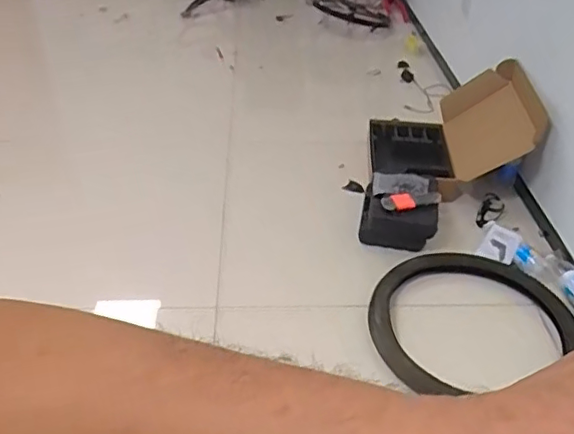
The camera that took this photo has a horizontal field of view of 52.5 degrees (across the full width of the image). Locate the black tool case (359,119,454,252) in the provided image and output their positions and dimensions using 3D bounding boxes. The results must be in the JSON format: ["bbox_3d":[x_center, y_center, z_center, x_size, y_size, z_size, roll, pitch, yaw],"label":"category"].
[{"bbox_3d":[0.367,-0.111,1.760,0.258,0.126,0.606,7,38,6],"label":"black tool case"}]

